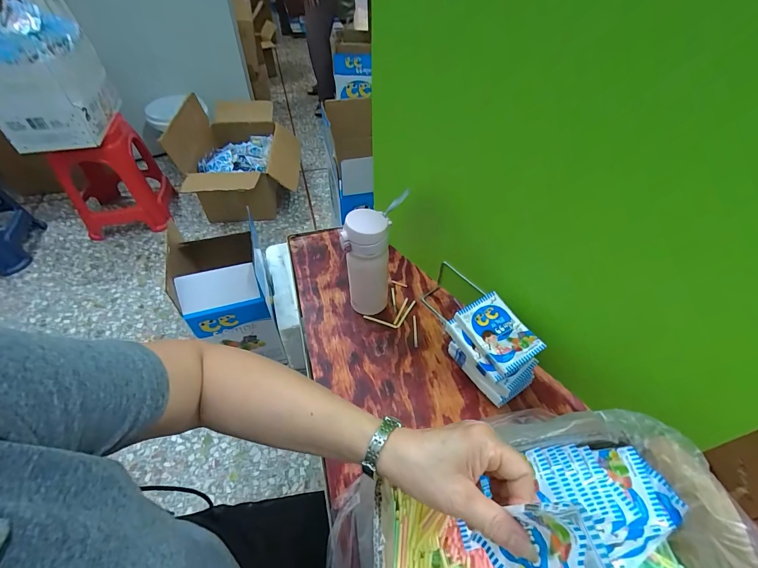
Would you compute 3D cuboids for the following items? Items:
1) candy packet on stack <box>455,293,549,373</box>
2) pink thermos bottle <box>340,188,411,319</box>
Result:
[{"bbox_3d":[0.166,0.064,0.476,0.069,0.022,0.102,-21,53,-19],"label":"candy packet on stack"},{"bbox_3d":[-0.010,-0.039,0.570,0.082,0.195,0.085,10,50,7],"label":"pink thermos bottle"}]

